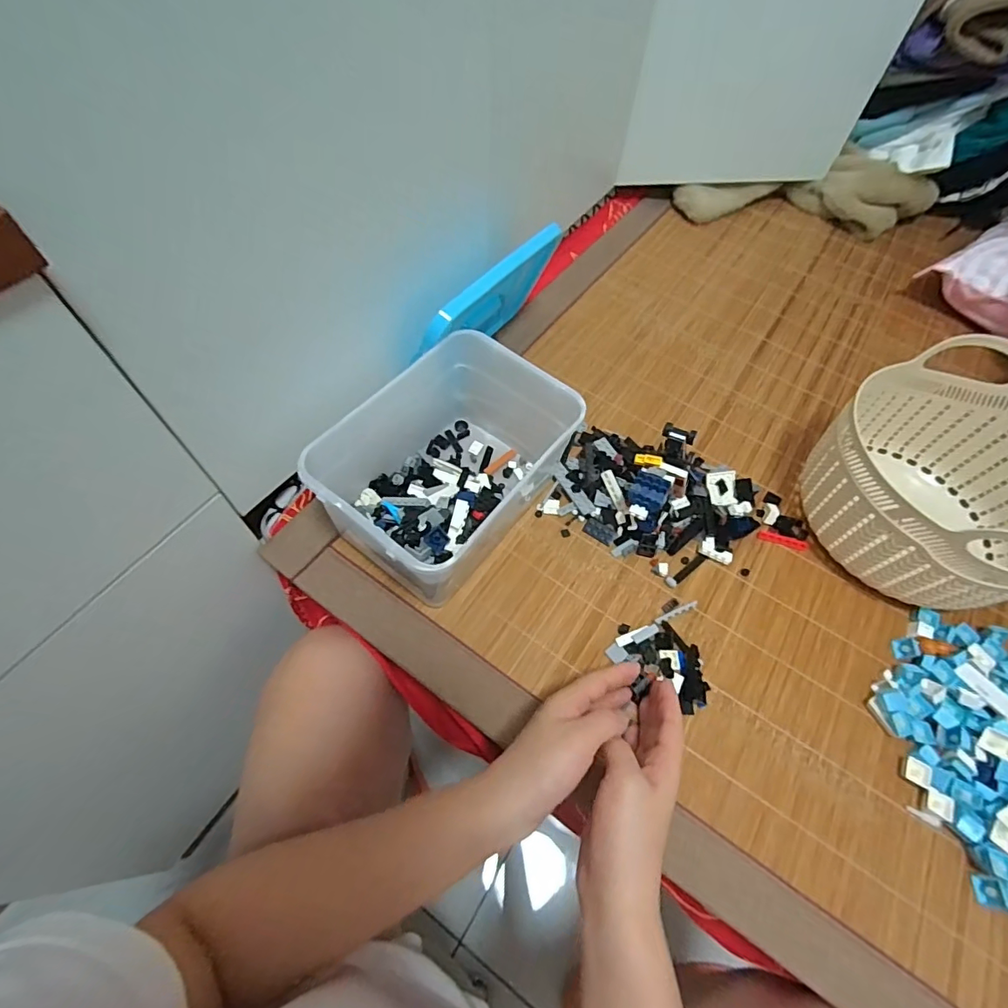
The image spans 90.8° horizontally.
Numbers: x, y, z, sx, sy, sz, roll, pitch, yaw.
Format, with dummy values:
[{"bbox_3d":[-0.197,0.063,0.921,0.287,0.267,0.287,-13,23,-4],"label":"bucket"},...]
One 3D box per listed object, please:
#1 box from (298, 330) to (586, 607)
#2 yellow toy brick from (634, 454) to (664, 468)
[{"bbox_3d":[-0.049,-0.028,0.453,0.150,0.120,0.213,32,62,15],"label":"box"},{"bbox_3d":[0.138,-0.041,0.474,0.025,0.006,0.011,10,58,19],"label":"yellow toy brick"}]

